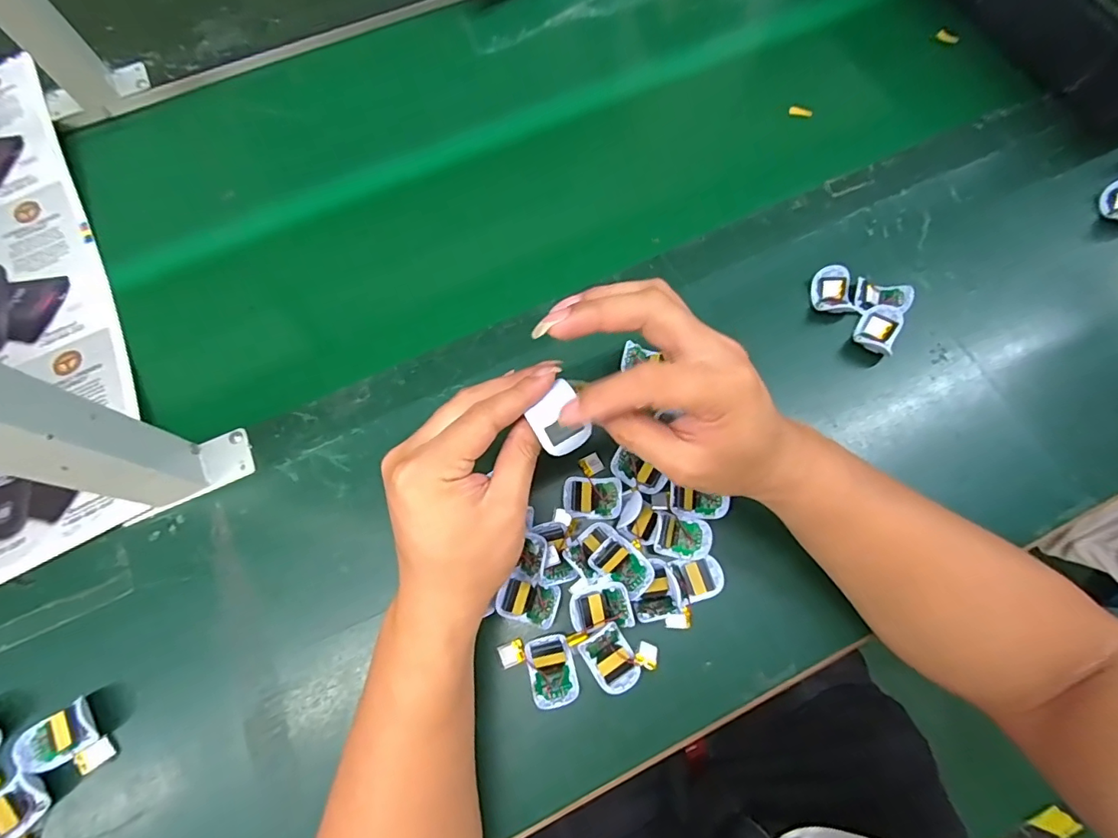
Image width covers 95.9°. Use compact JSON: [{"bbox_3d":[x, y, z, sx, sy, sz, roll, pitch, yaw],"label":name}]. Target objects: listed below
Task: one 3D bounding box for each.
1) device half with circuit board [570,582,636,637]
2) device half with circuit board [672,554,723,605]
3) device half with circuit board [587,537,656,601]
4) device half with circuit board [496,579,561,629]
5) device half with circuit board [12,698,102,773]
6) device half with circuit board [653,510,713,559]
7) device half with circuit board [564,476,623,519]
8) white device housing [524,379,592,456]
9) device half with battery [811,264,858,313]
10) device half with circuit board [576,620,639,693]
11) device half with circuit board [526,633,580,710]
[{"bbox_3d":[0.028,0.128,0.339,0.040,0.012,0.030,-12,73,-4],"label":"device half with circuit board"},{"bbox_3d":[0.099,0.111,0.353,0.031,0.004,0.029,-15,73,-4],"label":"device half with circuit board"},{"bbox_3d":[0.045,0.102,0.349,0.043,0.012,0.026,37,76,11],"label":"device half with circuit board"},{"bbox_3d":[-0.020,0.126,0.346,0.039,0.011,0.028,15,73,5],"label":"device half with circuit board"},{"bbox_3d":[-0.319,0.205,0.325,0.045,0.019,0.030,-31,75,-9],"label":"device half with circuit board"},{"bbox_3d":[0.088,0.083,0.361,0.038,0.006,0.029,15,73,5],"label":"device half with circuit board"},{"bbox_3d":[0.024,0.056,0.366,0.040,0.014,0.029,4,72,2],"label":"device half with circuit board"},{"bbox_3d":[0.000,0.000,0.279,0.029,0.010,0.036,-29,74,-9],"label":"white device housing"},{"bbox_3d":[0.233,-0.108,0.425,0.031,0.016,0.043,-2,72,0],"label":"device half with battery"},{"bbox_3d":[0.035,0.160,0.336,0.030,0.016,0.040,-30,75,-9],"label":"device half with circuit board"},{"bbox_3d":[-0.005,0.166,0.335,0.030,0.016,0.040,-16,73,-5],"label":"device half with circuit board"}]

